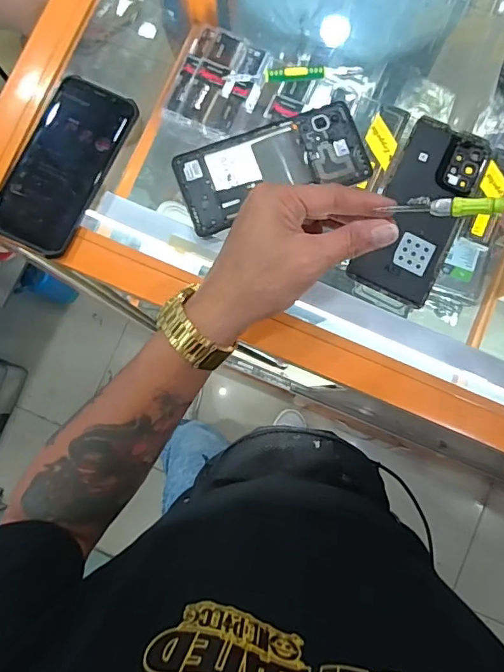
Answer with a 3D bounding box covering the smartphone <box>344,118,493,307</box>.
[{"bbox_3d":[0.143,-0.106,0.414,0.069,0.007,0.156,26,84,3],"label":"smartphone"}]

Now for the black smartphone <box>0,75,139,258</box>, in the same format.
[{"bbox_3d":[-0.160,-0.145,0.412,0.074,0.012,0.151,24,84,3],"label":"black smartphone"}]

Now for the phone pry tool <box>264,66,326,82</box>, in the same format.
[{"bbox_3d":[0.037,-0.227,0.424,0.051,0.008,0.008,-3,83,0],"label":"phone pry tool"}]

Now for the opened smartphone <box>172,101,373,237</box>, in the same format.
[{"bbox_3d":[0.016,-0.145,0.413,0.155,0.006,0.074,-20,83,-2],"label":"opened smartphone"}]

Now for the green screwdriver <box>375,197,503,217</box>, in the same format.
[{"bbox_3d":[0.141,-0.077,0.291,0.117,0.009,0.011,6,83,25],"label":"green screwdriver"}]

